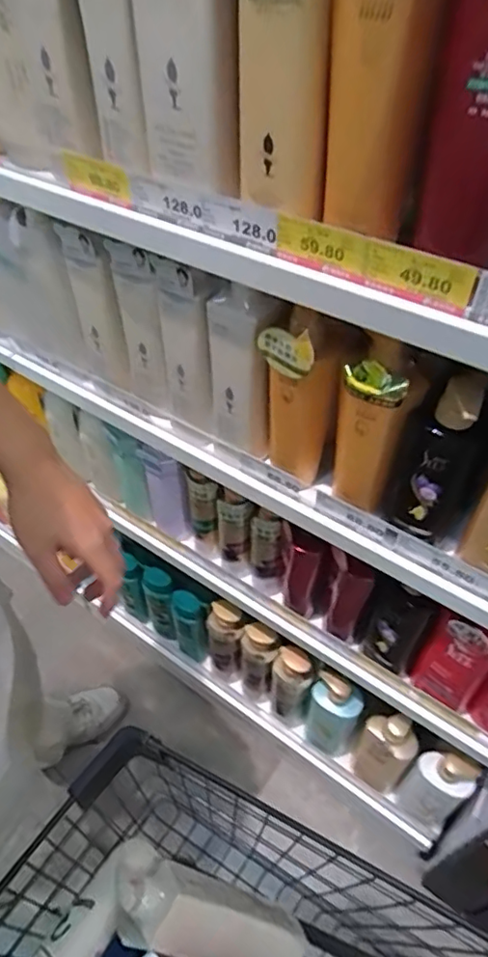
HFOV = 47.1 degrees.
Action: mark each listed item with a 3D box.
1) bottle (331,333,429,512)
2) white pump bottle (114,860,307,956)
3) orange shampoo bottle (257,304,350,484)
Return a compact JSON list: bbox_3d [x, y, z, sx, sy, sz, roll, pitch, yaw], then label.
[{"bbox_3d":[0.138,-0.052,0.595,0.077,0.216,0.072,12,48,11],"label":"bottle"},{"bbox_3d":[-0.037,0.478,0.603,0.220,0.051,0.075,33,47,-15],"label":"white pump bottle"},{"bbox_3d":[0.060,-0.094,0.624,0.076,0.203,0.074,16,49,15],"label":"orange shampoo bottle"}]

